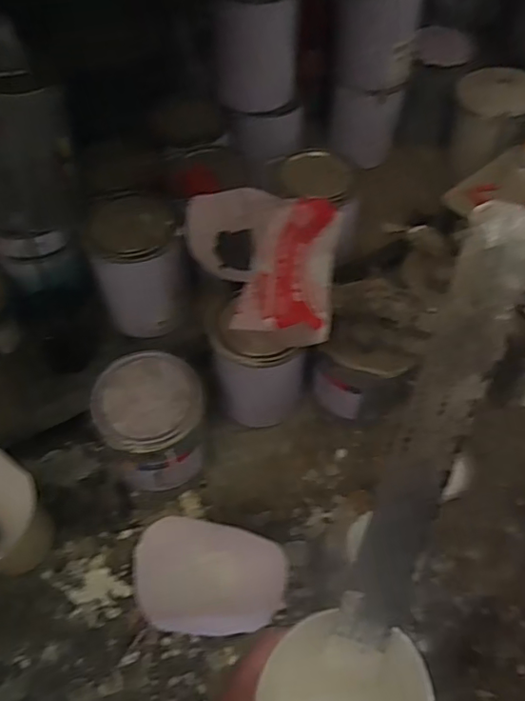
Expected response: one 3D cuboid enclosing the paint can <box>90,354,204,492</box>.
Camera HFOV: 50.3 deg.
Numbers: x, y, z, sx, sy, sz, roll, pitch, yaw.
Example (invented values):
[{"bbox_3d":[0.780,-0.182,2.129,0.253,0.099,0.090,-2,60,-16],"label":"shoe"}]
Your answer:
[{"bbox_3d":[-0.111,0.081,0.587,0.100,0.141,0.104,0,57,0],"label":"paint can"}]

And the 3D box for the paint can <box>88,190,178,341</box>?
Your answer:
[{"bbox_3d":[-0.140,-0.095,0.635,0.091,0.120,0.107,-13,58,-8],"label":"paint can"}]

